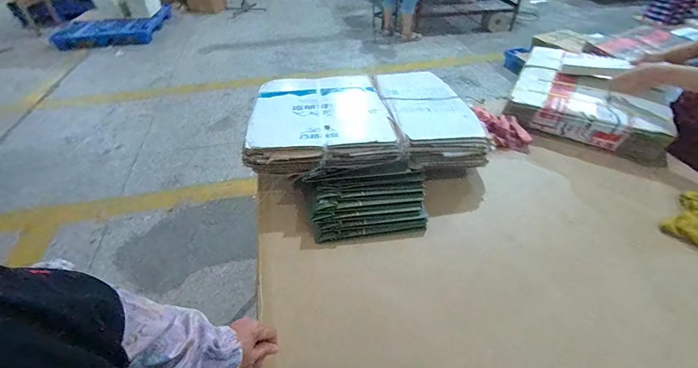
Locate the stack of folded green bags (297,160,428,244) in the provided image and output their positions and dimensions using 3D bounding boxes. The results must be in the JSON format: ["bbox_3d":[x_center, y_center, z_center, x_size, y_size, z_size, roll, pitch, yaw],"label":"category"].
[{"bbox_3d":[0.042,0.044,0.773,0.280,0.090,0.148,-5,42,-5],"label":"stack of folded green bags"}]

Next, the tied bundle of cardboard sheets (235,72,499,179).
[{"bbox_3d":[0.030,-0.224,1.021,0.640,0.086,0.553,-6,40,-7],"label":"tied bundle of cardboard sheets"}]

